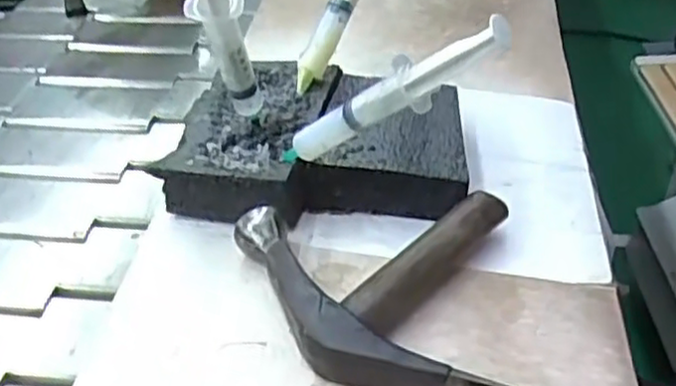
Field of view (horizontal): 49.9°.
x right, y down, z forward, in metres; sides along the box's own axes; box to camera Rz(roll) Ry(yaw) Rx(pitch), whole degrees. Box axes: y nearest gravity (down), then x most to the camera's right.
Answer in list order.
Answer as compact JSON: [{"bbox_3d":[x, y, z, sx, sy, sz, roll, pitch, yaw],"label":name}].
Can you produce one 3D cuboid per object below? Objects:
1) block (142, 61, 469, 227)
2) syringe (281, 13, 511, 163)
[{"bbox_3d":[-0.012,-0.032,0.434,0.165,0.037,0.128,0,39,2],"label":"block"},{"bbox_3d":[0.021,-0.043,0.342,0.146,0.023,0.012,-26,20,42],"label":"syringe"}]

